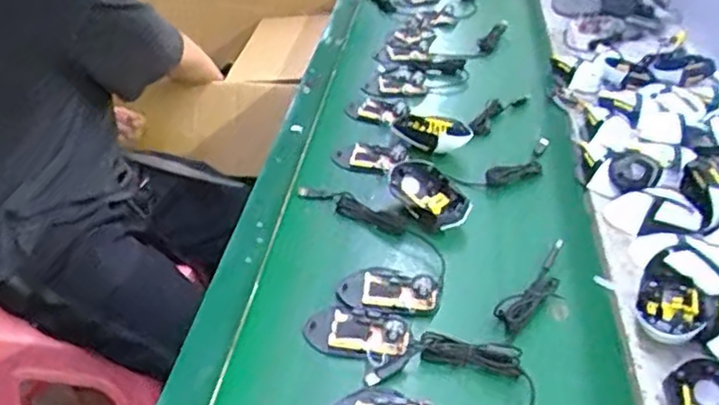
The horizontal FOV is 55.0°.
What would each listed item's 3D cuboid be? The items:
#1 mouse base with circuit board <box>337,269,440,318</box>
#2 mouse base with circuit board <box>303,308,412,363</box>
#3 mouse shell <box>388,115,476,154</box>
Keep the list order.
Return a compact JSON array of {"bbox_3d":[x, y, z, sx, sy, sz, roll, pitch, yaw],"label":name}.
[{"bbox_3d":[0.031,0.100,0.760,0.108,0.020,0.066,11,35,11],"label":"mouse base with circuit board"},{"bbox_3d":[-0.003,0.133,0.714,0.107,0.020,0.059,11,35,11],"label":"mouse base with circuit board"},{"bbox_3d":[0.104,-0.107,1.013,0.127,0.030,0.058,20,38,23],"label":"mouse shell"}]

